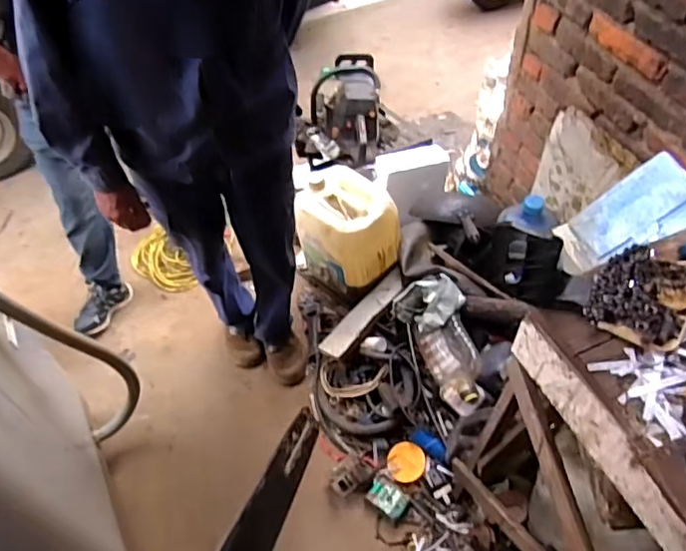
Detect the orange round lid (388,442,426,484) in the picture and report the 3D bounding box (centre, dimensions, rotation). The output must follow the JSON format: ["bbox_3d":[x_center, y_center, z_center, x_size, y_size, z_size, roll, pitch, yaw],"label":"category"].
[{"bbox_3d":[0.166,0.483,1.477,0.092,0.021,0.109,-2,51,0],"label":"orange round lid"}]

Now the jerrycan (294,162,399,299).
[{"bbox_3d":[0.018,-0.128,1.724,0.297,0.294,0.245,34,60,25],"label":"jerrycan"}]

